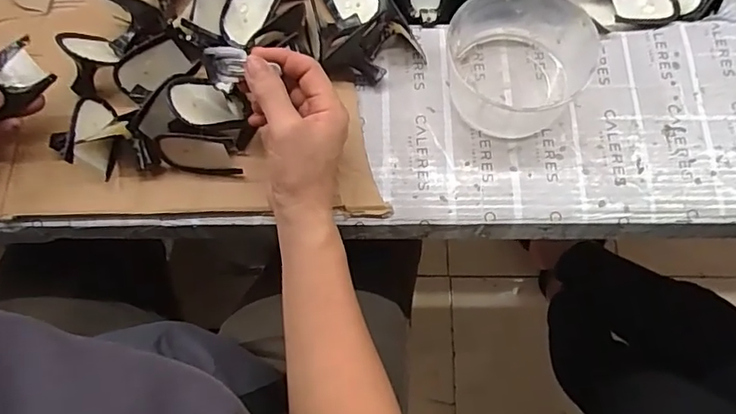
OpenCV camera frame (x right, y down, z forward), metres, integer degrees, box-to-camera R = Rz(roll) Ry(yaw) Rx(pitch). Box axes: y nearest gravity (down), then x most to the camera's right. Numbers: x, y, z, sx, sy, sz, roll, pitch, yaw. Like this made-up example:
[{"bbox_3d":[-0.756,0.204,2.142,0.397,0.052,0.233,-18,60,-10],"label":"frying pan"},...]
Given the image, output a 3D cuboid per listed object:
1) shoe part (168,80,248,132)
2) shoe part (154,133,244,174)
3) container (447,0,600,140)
[{"bbox_3d":[-0.128,-0.084,0.438,0.013,0.066,0.045,-31,80,37],"label":"shoe part"},{"bbox_3d":[-0.141,-0.047,0.442,0.063,0.044,0.014,6,54,5],"label":"shoe part"},{"bbox_3d":[0.127,-0.126,0.452,0.112,0.059,0.137,38,76,12],"label":"container"}]

